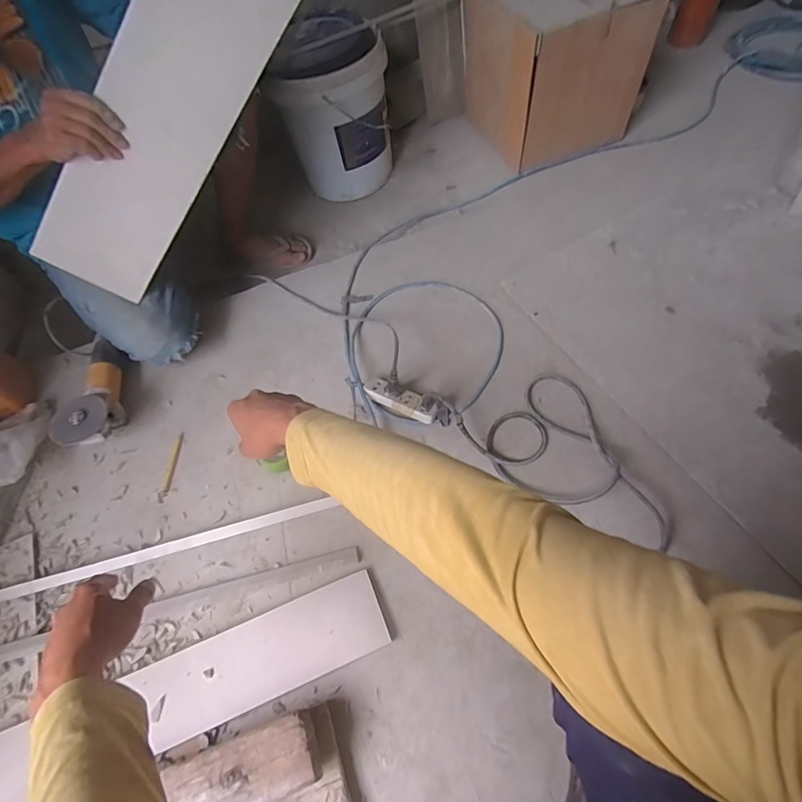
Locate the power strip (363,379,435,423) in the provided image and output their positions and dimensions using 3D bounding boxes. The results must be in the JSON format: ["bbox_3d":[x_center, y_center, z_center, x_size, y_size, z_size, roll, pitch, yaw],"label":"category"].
[{"bbox_3d":[-0.003,-0.001,0.787,0.138,0.031,0.043,27,66,19],"label":"power strip"}]

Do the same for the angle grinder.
[{"bbox_3d":[-0.562,-0.012,0.814,0.080,0.088,0.223,-11,47,-8],"label":"angle grinder"}]

